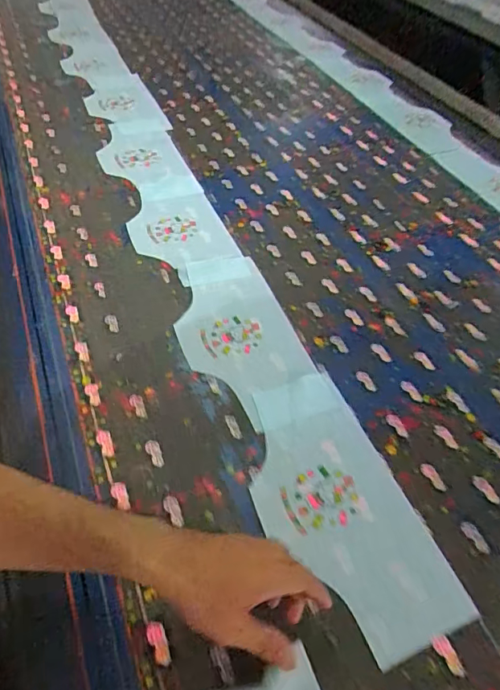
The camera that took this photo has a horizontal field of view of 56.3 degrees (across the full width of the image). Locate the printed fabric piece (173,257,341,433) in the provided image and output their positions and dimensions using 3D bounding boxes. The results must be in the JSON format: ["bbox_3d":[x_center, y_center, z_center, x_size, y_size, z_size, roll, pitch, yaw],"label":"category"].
[{"bbox_3d":[-0.016,-0.019,0.699,0.171,0.007,0.329,-13,52,-17],"label":"printed fabric piece"}]

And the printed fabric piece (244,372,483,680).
[{"bbox_3d":[0.095,0.176,0.538,0.167,0.009,0.320,-14,52,-17],"label":"printed fabric piece"}]

